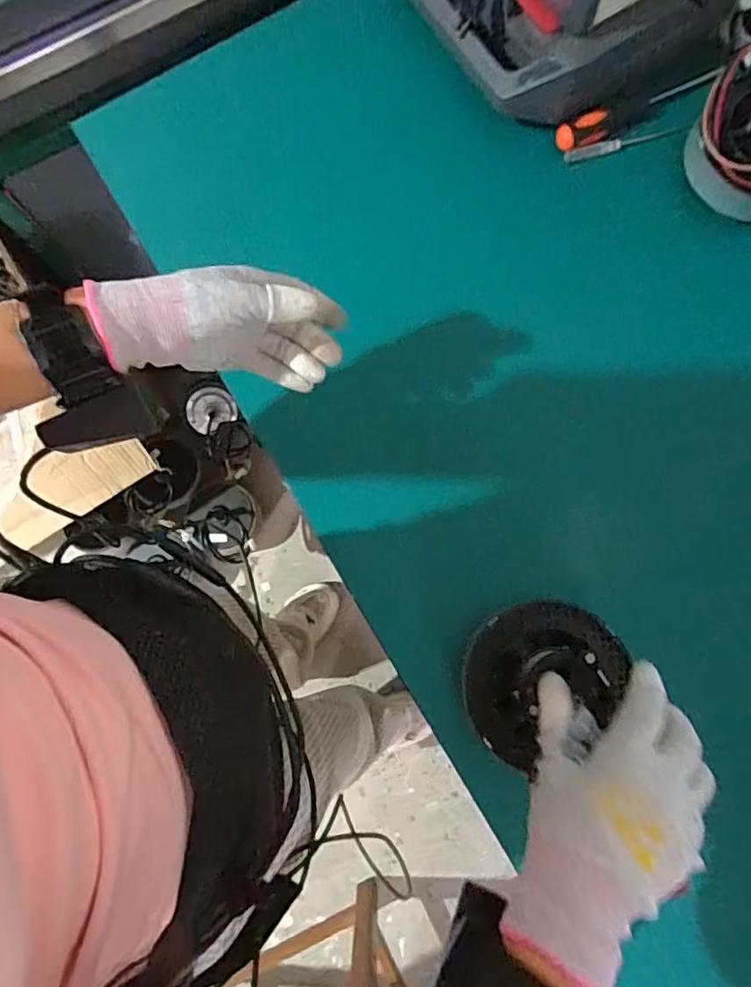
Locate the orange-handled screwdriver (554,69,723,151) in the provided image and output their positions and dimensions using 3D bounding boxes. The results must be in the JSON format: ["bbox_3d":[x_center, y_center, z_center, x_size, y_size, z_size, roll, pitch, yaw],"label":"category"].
[{"bbox_3d":[0.253,-0.372,0.554,0.175,0.023,0.019,-27,80,-4],"label":"orange-handled screwdriver"}]

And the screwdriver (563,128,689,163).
[{"bbox_3d":[0.239,-0.337,0.558,0.116,0.010,0.010,-13,80,-2],"label":"screwdriver"}]

